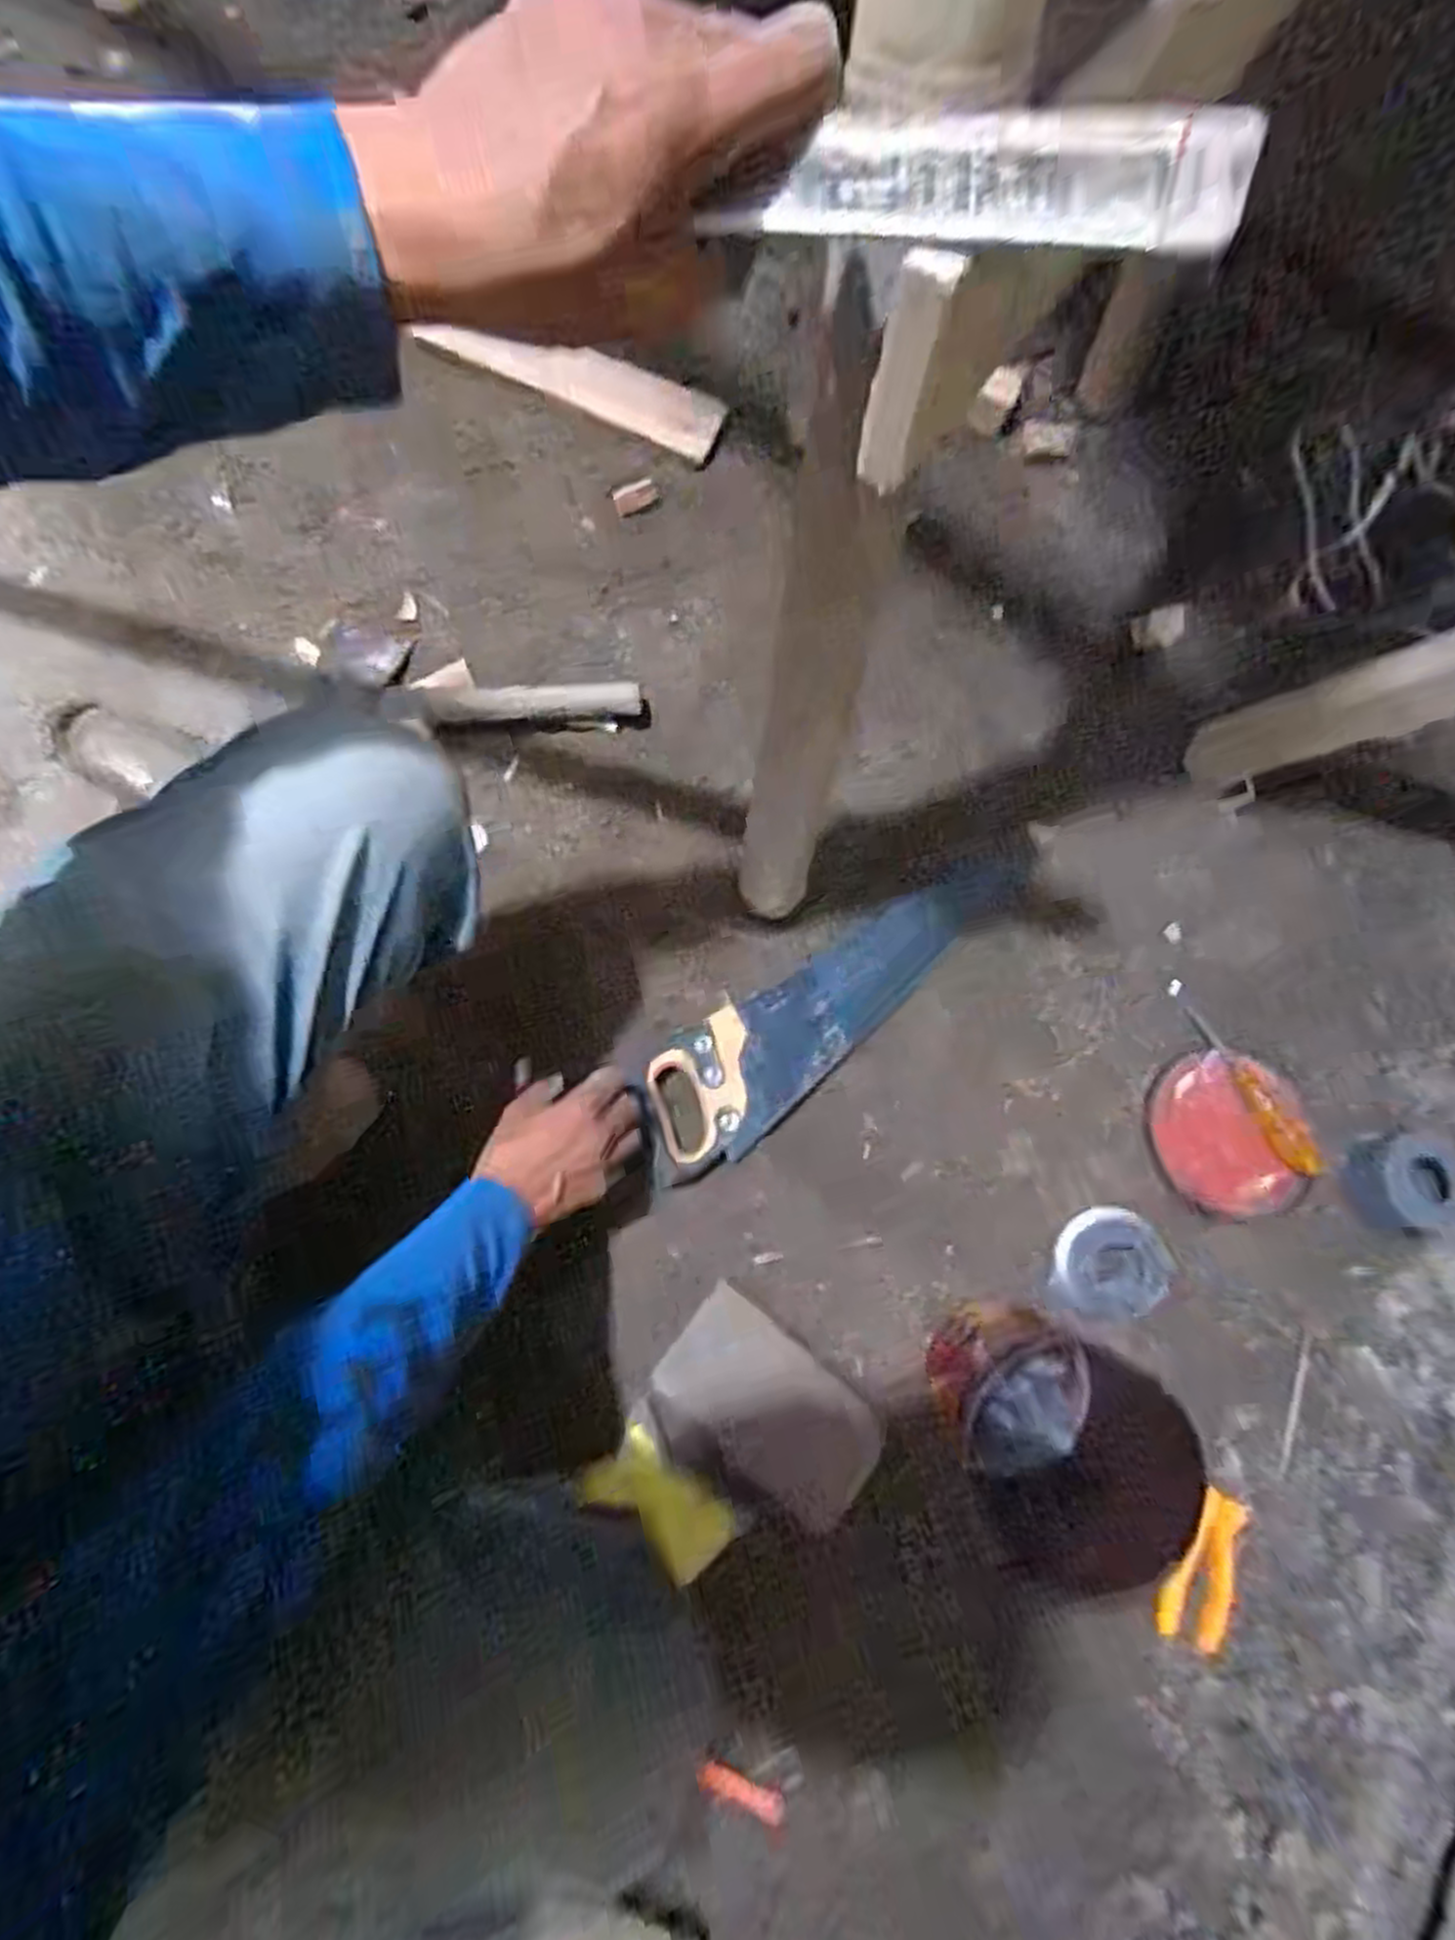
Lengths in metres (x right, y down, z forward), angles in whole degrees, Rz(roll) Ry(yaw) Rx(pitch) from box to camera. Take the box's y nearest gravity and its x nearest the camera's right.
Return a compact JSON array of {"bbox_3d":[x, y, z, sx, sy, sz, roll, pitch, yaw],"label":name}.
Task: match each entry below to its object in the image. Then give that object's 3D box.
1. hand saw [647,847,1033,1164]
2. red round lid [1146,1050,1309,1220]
[{"bbox_3d":[0.111,0.022,0.728,0.423,0.035,0.111,-36,82,-11],"label":"hand saw"},{"bbox_3d":[0.462,0.153,0.720,0.139,0.011,0.143,11,79,1],"label":"red round lid"}]

